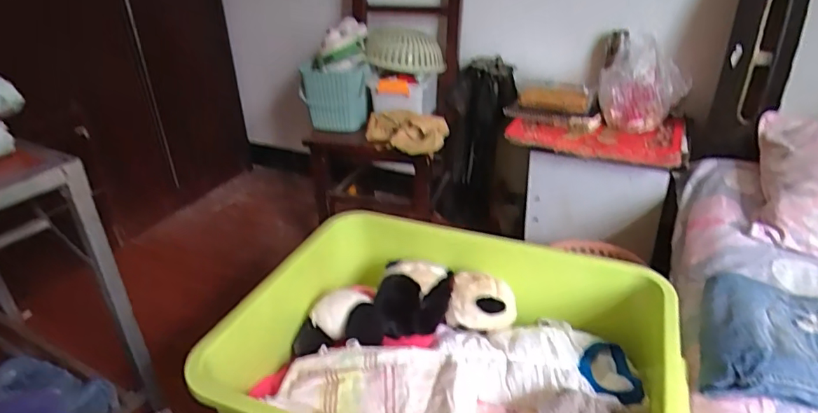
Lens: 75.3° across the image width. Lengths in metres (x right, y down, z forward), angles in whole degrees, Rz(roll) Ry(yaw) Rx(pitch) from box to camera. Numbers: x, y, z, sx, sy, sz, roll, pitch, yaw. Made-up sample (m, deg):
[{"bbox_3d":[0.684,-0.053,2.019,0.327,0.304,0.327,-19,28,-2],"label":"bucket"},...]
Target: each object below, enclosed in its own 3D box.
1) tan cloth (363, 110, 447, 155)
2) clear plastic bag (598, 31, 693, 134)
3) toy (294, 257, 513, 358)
[{"bbox_3d":[-0.003,-0.173,1.255,0.189,0.089,0.067,-1,30,1],"label":"tan cloth"},{"bbox_3d":[0.580,-0.300,1.317,0.199,0.196,0.171,11,32,20],"label":"clear plastic bag"},{"bbox_3d":[-0.010,0.184,0.958,0.391,0.108,0.149,-4,30,-5],"label":"toy"}]

